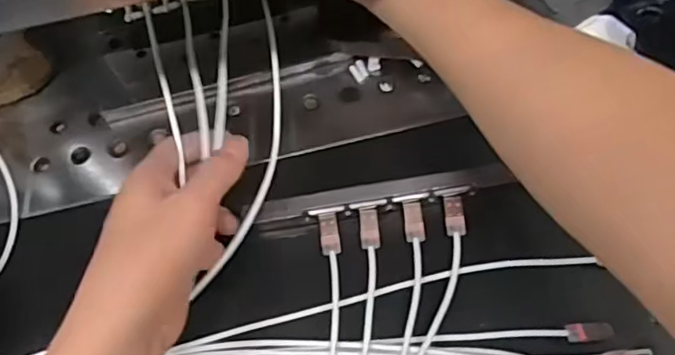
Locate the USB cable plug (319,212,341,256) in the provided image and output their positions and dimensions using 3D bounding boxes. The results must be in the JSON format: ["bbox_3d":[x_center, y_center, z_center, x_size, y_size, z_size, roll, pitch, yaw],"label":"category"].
[{"bbox_3d":[-0.005,0.037,0.387,0.013,0.004,0.028,-6,64,1],"label":"USB cable plug"}]

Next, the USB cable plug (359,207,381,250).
[{"bbox_3d":[0.022,0.033,0.387,0.013,0.004,0.029,-4,64,2],"label":"USB cable plug"}]

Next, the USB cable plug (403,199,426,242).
[{"bbox_3d":[0.051,0.029,0.387,0.013,0.004,0.029,-4,64,2],"label":"USB cable plug"}]

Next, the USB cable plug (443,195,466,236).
[{"bbox_3d":[0.078,0.024,0.386,0.013,0.004,0.027,-3,64,2],"label":"USB cable plug"}]

